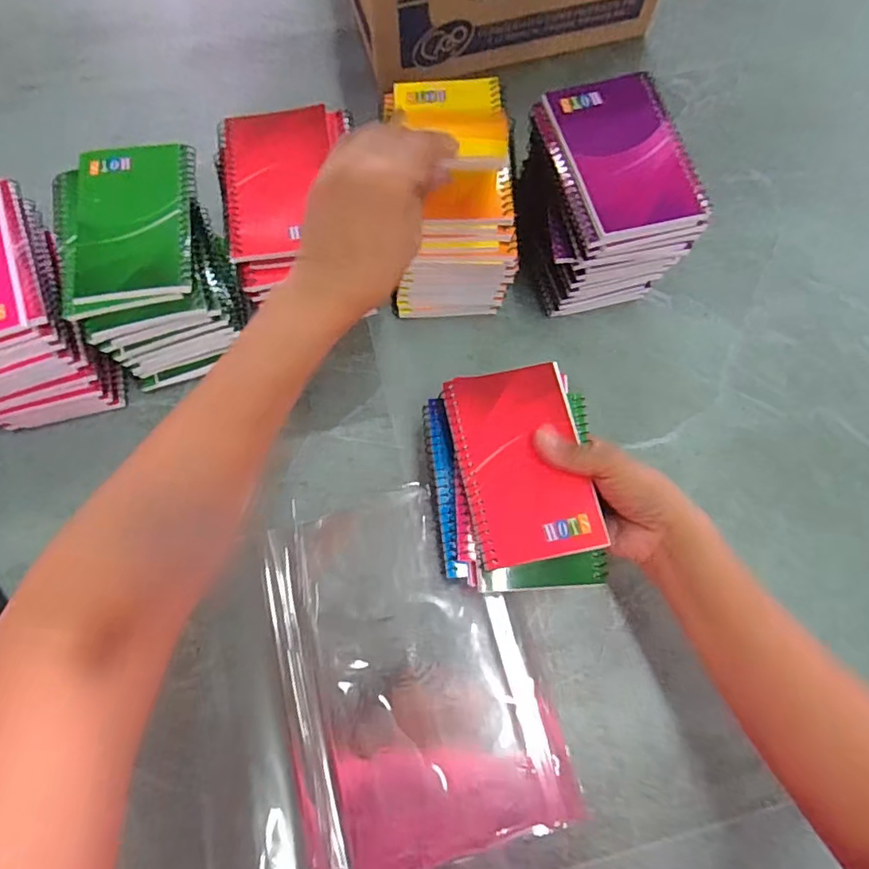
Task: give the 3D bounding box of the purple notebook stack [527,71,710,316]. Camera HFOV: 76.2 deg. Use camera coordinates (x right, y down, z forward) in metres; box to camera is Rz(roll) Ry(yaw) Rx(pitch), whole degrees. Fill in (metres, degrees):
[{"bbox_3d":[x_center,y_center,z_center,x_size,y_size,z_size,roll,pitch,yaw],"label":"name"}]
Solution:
[{"bbox_3d":[0.134,-0.178,0.451,0.104,0.137,0.134,-7,72,-2],"label":"purple notebook stack"}]

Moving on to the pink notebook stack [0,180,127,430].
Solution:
[{"bbox_3d":[-0.328,-0.096,0.432,0.105,0.101,0.157,-20,73,-6],"label":"pink notebook stack"}]

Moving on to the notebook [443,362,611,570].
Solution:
[{"bbox_3d":[0.058,0.017,0.368,0.082,0.008,0.129,-10,72,-2],"label":"notebook"}]

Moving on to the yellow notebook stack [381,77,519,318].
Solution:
[{"bbox_3d":[0.014,-0.186,0.461,0.096,0.114,0.146,-1,72,1],"label":"yellow notebook stack"}]

